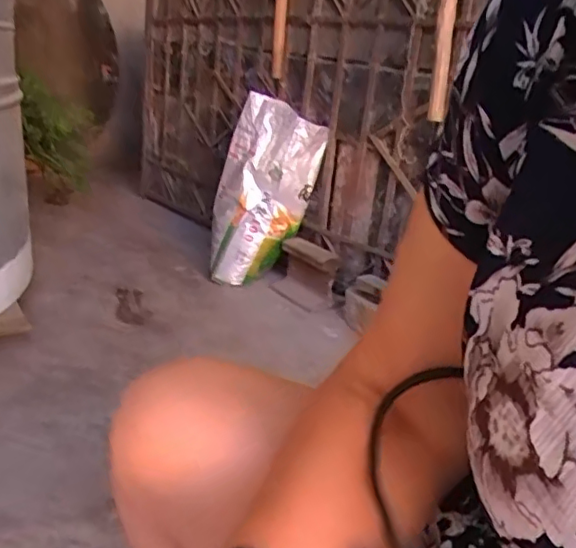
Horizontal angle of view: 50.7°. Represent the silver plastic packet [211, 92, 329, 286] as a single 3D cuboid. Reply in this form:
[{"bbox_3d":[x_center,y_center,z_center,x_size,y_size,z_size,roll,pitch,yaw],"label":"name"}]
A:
[{"bbox_3d":[-0.069,-0.226,1.770,0.248,0.529,0.111,11,19,-19],"label":"silver plastic packet"}]

